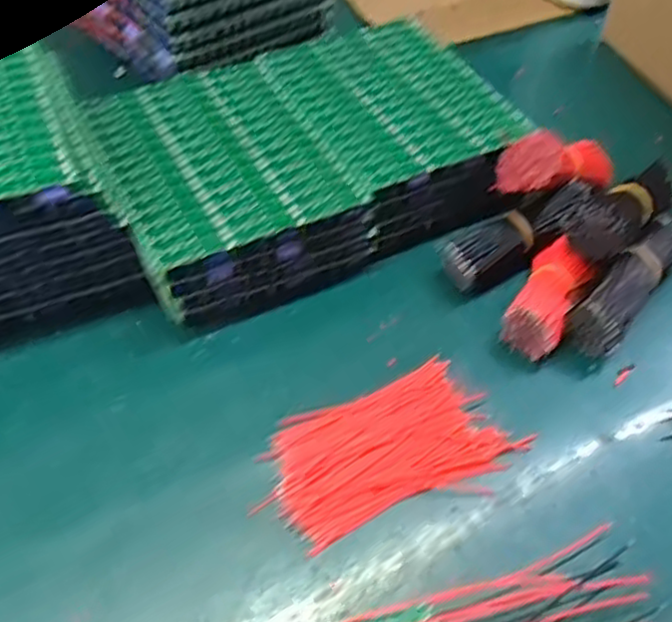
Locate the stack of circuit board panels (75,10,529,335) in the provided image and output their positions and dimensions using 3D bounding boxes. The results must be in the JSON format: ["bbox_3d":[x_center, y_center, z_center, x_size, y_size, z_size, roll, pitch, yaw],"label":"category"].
[{"bbox_3d":[-0.017,-0.097,0.445,0.249,0.063,0.165,-18,55,-18],"label":"stack of circuit board panels"}]

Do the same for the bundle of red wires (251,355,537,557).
[{"bbox_3d":[0.025,0.066,0.339,0.116,0.010,0.067,-19,52,-21],"label":"bundle of red wires"}]

